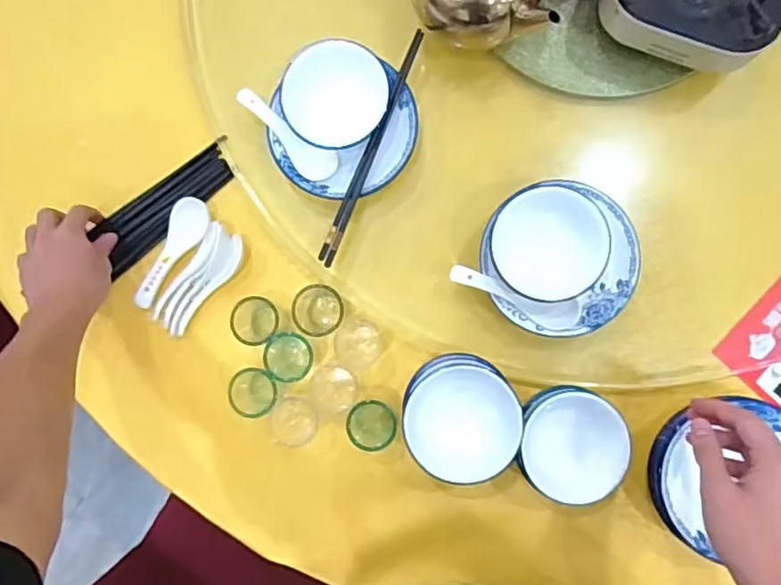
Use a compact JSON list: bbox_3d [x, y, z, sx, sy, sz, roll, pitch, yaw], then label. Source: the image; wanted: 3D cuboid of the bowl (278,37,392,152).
[{"bbox_3d":[-0.056,-0.202,0.600,0.106,0.049,0.090,-32,86,1],"label":"bowl"}]

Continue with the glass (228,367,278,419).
[{"bbox_3d":[-0.144,0.107,0.637,0.049,0.066,0.048,0,86,3],"label":"glass"}]

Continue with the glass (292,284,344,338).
[{"bbox_3d":[-0.078,0.021,0.644,0.053,0.052,0.054,0,86,3],"label":"glass"}]

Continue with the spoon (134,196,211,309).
[{"bbox_3d":[-0.247,-0.042,0.669,0.042,0.029,0.136,27,88,4],"label":"spoon"}]

